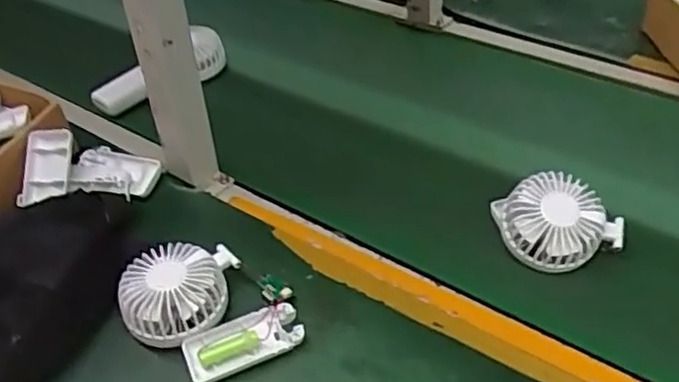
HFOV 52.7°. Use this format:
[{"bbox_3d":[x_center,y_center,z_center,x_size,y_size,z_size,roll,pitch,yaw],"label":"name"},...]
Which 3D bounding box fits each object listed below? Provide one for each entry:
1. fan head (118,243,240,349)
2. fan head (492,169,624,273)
[{"bbox_3d":[-0.139,0.083,0.587,0.089,0.039,0.092,0,41,6],"label":"fan head"},{"bbox_3d":[0.201,0.028,0.625,0.105,0.062,0.072,-1,40,5],"label":"fan head"}]

